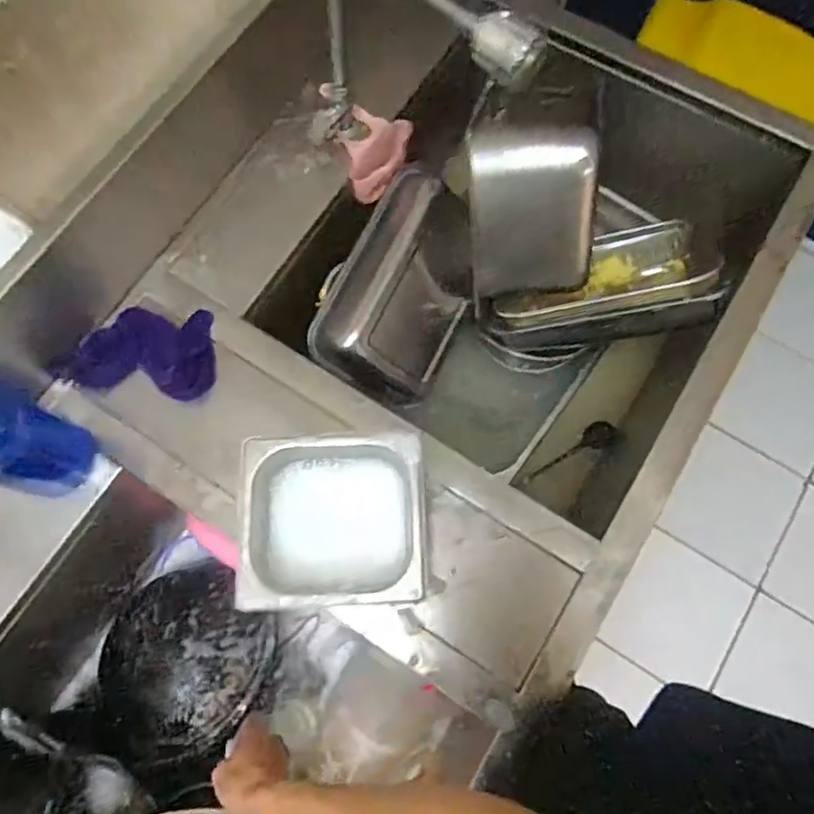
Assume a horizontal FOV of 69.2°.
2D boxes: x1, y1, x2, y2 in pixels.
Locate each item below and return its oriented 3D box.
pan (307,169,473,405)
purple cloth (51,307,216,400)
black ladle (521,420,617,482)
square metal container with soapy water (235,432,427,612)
[{"bbox_3d":[0.006,-0.156,0.805,0.088,0.180,0.293,16,74,51],"label":"pan"},{"bbox_3d":[-0.319,-0.068,0.703,0.177,0.024,0.106,5,74,2],"label":"purple cloth"},{"bbox_3d":[0.253,0.071,0.925,0.158,0.026,0.042,-31,75,13],"label":"black ladle"},{"bbox_3d":[-0.070,0.117,0.607,0.173,0.116,0.158,-4,74,0],"label":"square metal container with soapy water"}]

